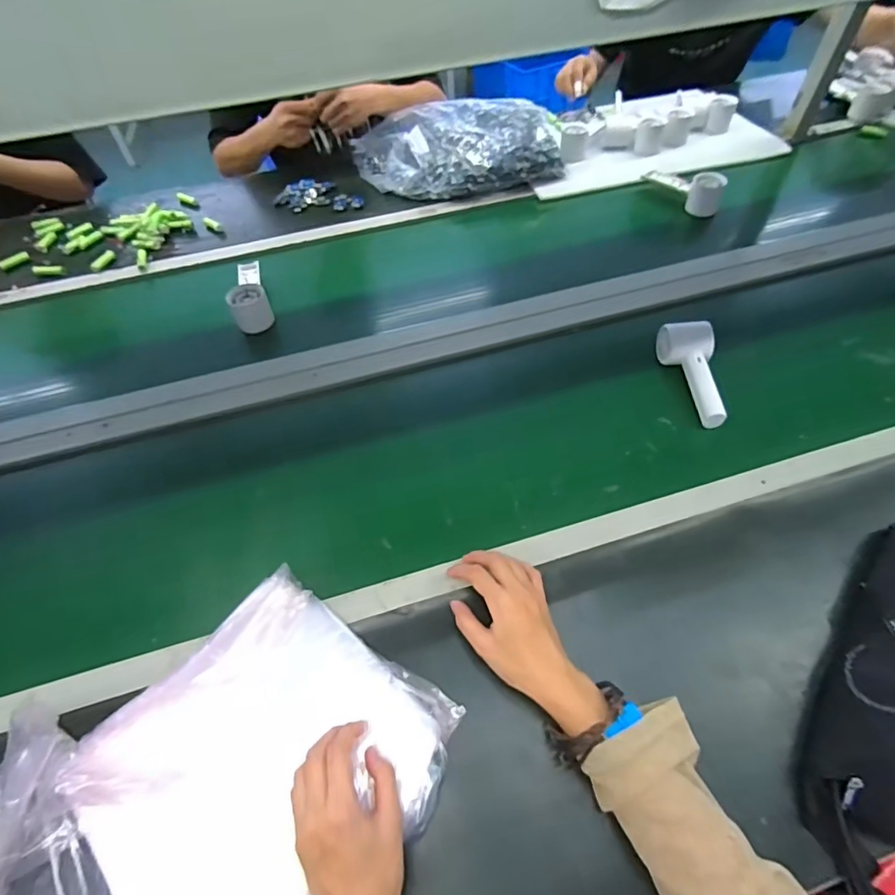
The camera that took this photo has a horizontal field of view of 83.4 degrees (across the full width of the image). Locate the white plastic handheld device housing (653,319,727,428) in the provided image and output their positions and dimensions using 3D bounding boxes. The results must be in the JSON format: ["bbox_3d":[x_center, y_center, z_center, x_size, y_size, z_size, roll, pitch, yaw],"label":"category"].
[{"bbox_3d":[0.333,-0.096,0.667,0.052,0.057,0.157,-10,68,-4],"label":"white plastic handheld device housing"}]

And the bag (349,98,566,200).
[{"bbox_3d":[0.006,-0.603,1.023,0.448,0.100,0.227,5,54,7],"label":"bag"}]

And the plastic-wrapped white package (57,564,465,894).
[{"bbox_3d":[-0.151,0.261,0.420,0.241,0.036,0.262,40,64,17],"label":"plastic-wrapped white package"}]

